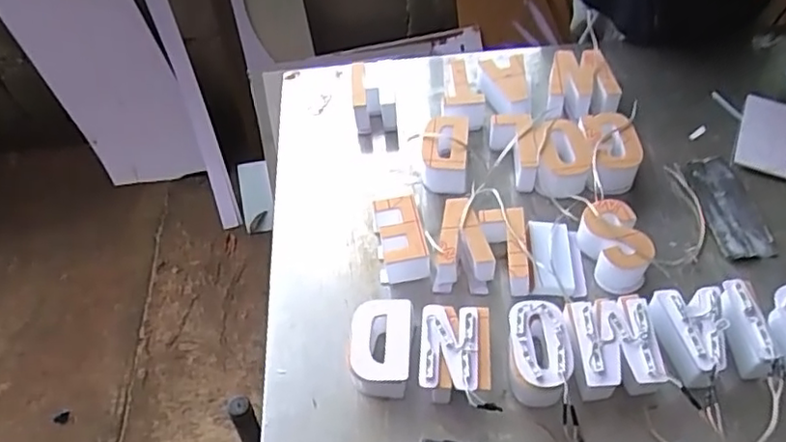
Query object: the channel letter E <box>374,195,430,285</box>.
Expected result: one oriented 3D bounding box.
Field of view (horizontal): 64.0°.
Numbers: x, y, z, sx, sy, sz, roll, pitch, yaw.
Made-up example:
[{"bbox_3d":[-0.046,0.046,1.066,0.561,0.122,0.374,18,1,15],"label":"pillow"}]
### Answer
[{"bbox_3d":[0.008,0.018,0.676,0.053,0.045,0.084,-7,53,-2],"label":"channel letter E"}]

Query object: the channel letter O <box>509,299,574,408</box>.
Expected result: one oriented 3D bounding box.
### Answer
[{"bbox_3d":[0.135,0.124,0.592,0.054,0.050,0.083,2,54,4],"label":"channel letter O"}]

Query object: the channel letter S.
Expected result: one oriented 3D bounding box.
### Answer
[{"bbox_3d":[0.230,0.027,0.655,0.057,0.045,0.093,-9,53,-4],"label":"channel letter S"}]

